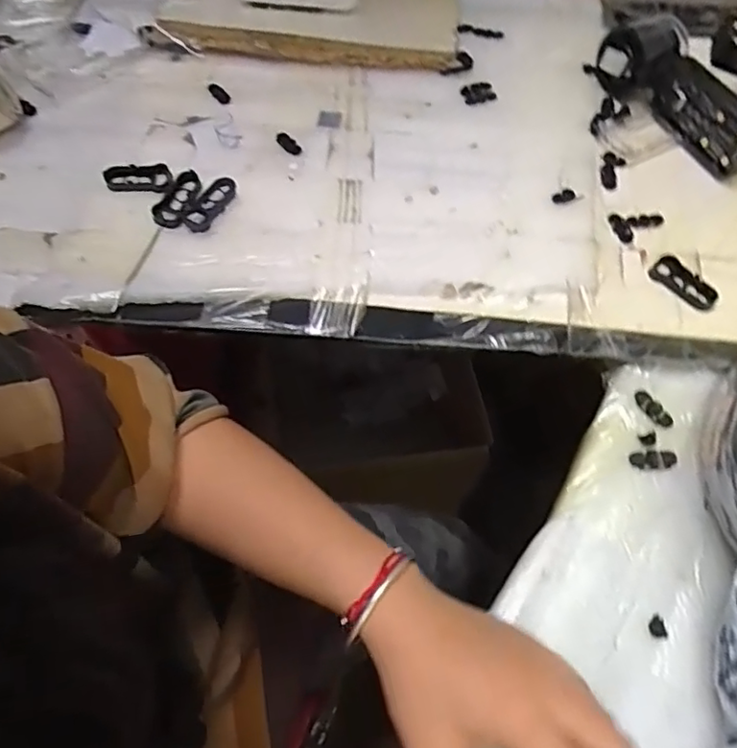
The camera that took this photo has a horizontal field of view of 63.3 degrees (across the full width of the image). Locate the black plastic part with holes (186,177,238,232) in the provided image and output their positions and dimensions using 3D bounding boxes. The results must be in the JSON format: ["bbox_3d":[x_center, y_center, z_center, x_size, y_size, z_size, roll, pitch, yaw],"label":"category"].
[{"bbox_3d":[-0.119,-0.128,0.454,0.019,0.011,0.048,27,63,12],"label":"black plastic part with holes"}]

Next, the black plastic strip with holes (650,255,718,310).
[{"bbox_3d":[0.233,-0.067,0.441,0.022,0.006,0.050,-30,67,-18],"label":"black plastic strip with holes"}]

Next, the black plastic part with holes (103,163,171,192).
[{"bbox_3d":[-0.178,-0.153,0.464,0.051,0.012,0.020,-1,59,-3],"label":"black plastic part with holes"}]

